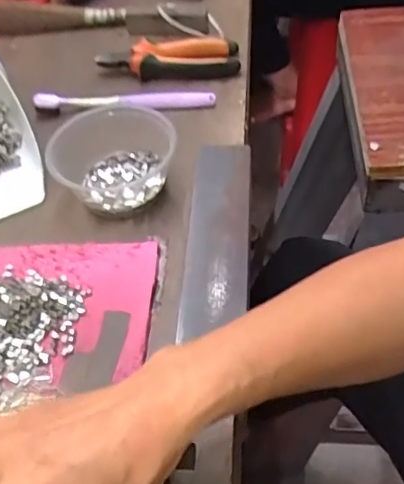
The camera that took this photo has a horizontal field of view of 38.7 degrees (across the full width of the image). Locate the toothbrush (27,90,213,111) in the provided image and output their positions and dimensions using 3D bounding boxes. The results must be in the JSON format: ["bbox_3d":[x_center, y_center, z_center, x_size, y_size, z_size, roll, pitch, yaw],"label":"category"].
[{"bbox_3d":[-0.079,-0.143,0.585,0.182,0.018,0.021,-3,49,5],"label":"toothbrush"}]

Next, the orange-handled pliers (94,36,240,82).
[{"bbox_3d":[-0.037,-0.198,0.624,0.148,0.029,0.062,-7,49,2],"label":"orange-handled pliers"}]

